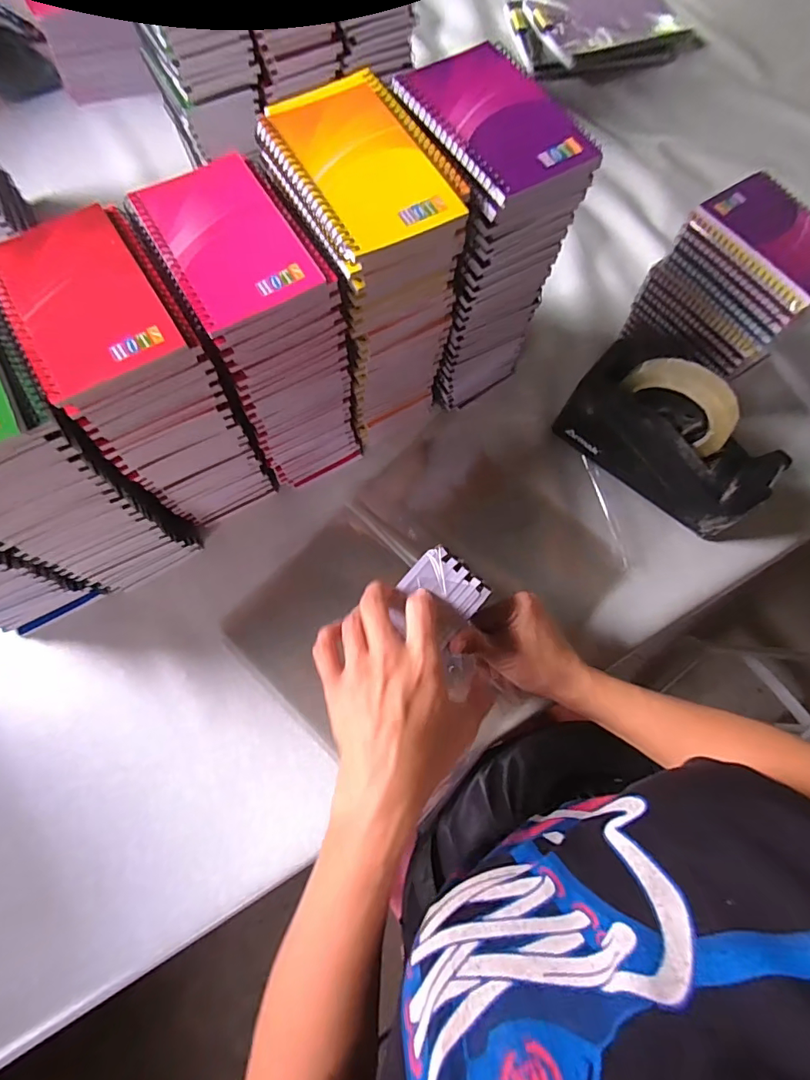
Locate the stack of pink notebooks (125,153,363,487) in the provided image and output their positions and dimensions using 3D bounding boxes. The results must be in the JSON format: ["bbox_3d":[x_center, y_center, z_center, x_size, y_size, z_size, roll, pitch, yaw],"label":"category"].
[{"bbox_3d":[-0.115,-0.163,0.413,0.095,0.223,0.132,-28,77,-9],"label":"stack of pink notebooks"}]

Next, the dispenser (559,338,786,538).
[{"bbox_3d":[0.263,-0.104,0.468,0.195,0.126,0.075,38,77,9],"label":"dispenser"}]

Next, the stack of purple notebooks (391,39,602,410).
[{"bbox_3d":[0.056,-0.247,0.430,0.096,0.245,0.122,-30,77,-9],"label":"stack of purple notebooks"}]

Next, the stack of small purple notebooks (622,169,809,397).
[{"bbox_3d":[0.324,-0.238,0.484,0.095,0.165,0.137,-31,77,-10],"label":"stack of small purple notebooks"}]

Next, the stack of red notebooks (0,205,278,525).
[{"bbox_3d":[-0.200,-0.117,0.400,0.093,0.229,0.134,-31,77,-10],"label":"stack of red notebooks"}]

